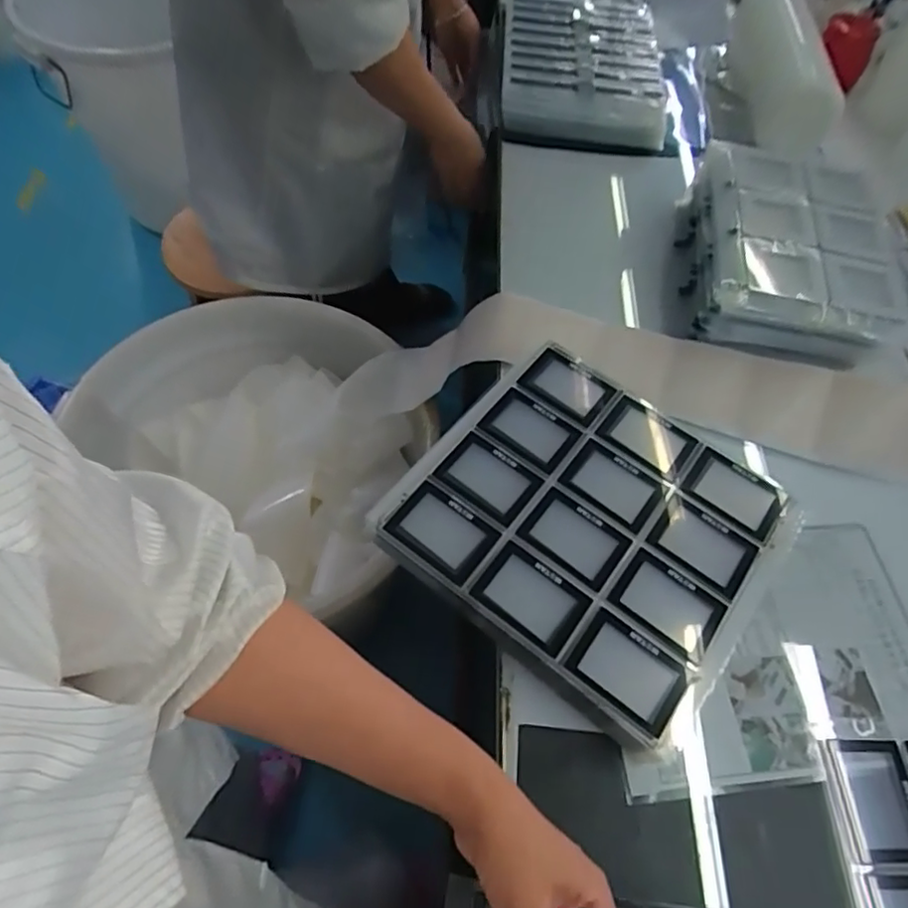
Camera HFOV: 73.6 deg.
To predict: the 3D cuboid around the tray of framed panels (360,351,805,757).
[{"bbox_3d":[0.123,0.054,0.547,0.291,0.025,0.274,37,63,17],"label":"tray of framed panels"}]

